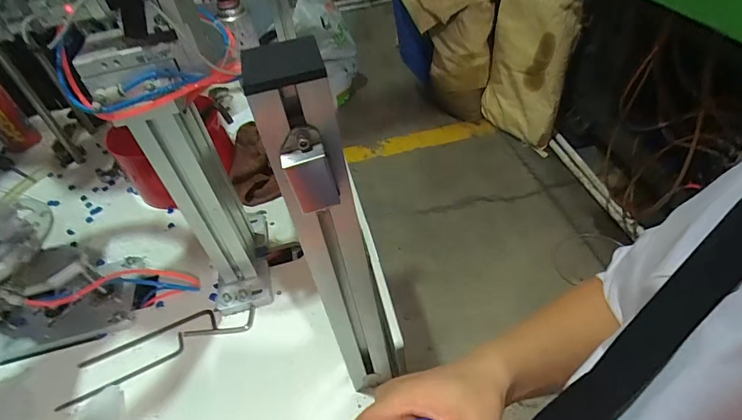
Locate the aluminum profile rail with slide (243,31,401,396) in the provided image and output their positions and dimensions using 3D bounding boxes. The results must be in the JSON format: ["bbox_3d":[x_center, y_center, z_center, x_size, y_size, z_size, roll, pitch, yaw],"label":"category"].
[{"bbox_3d":[-0.020,0.040,0.314,0.049,0.325,0.042,-9,44,0],"label":"aluminum profile rail with slide"}]

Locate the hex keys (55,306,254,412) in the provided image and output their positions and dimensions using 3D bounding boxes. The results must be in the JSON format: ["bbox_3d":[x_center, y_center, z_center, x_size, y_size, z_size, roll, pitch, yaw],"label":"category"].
[{"bbox_3d":[-0.251,0.163,0.514,0.225,0.005,0.056,-22,47,-14],"label":"hex keys"}]

